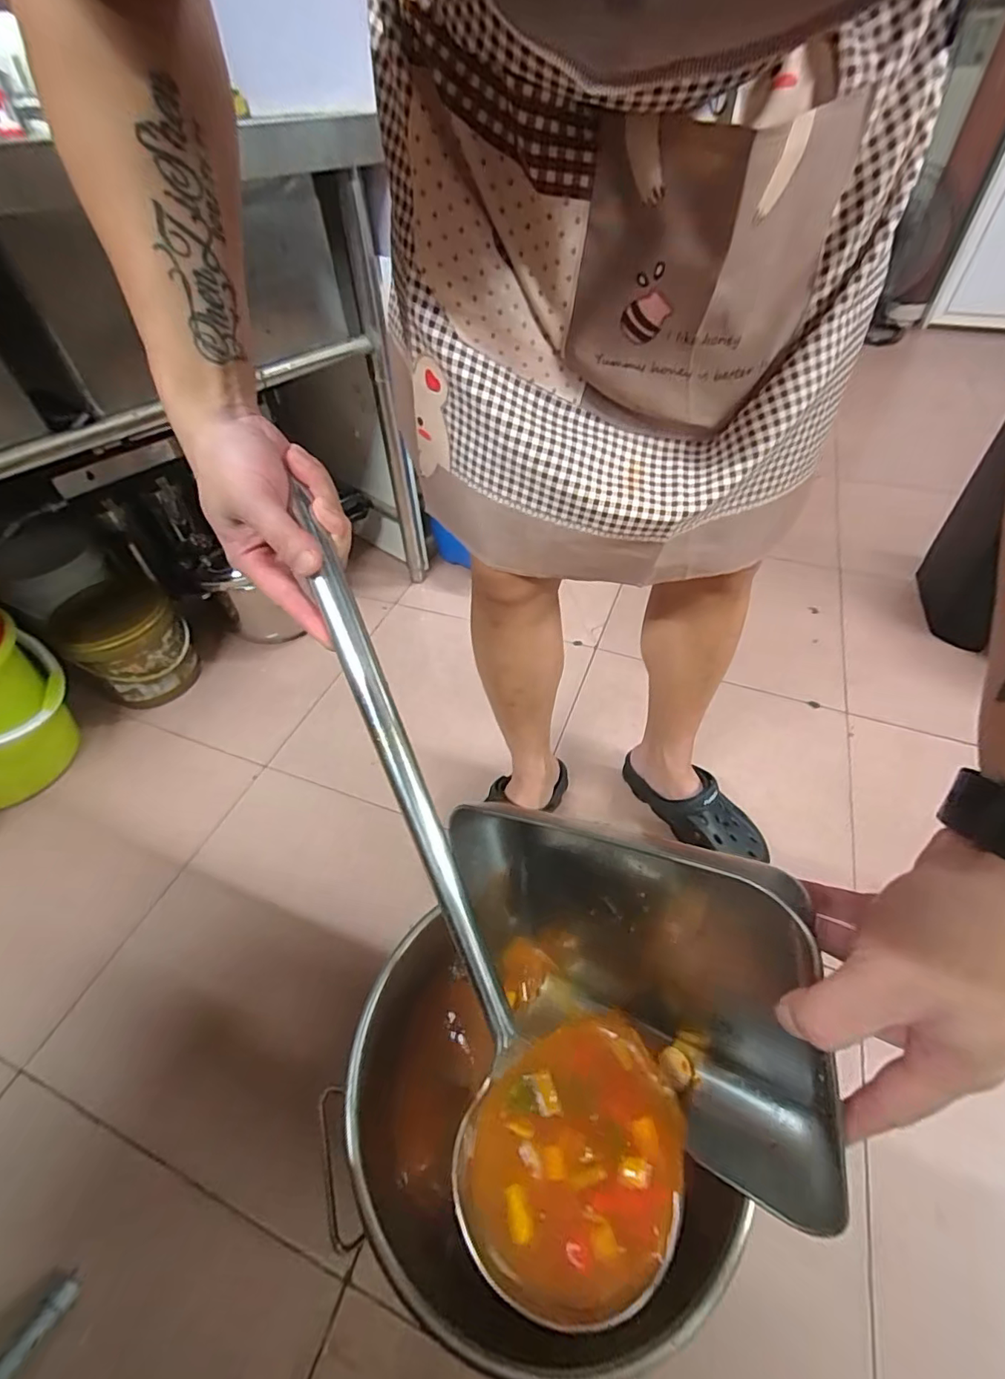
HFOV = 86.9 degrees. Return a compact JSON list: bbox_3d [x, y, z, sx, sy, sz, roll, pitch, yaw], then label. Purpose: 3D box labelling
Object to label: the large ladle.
[{"bbox_3d":[-0.034,0.097,0.320,0.127,0.071,0.444,-23,83,-15],"label":"large ladle"}]

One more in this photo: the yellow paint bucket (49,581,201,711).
[{"bbox_3d":[-0.750,-0.086,1.081,0.203,0.200,0.193,-2,49,2],"label":"yellow paint bucket"}]

